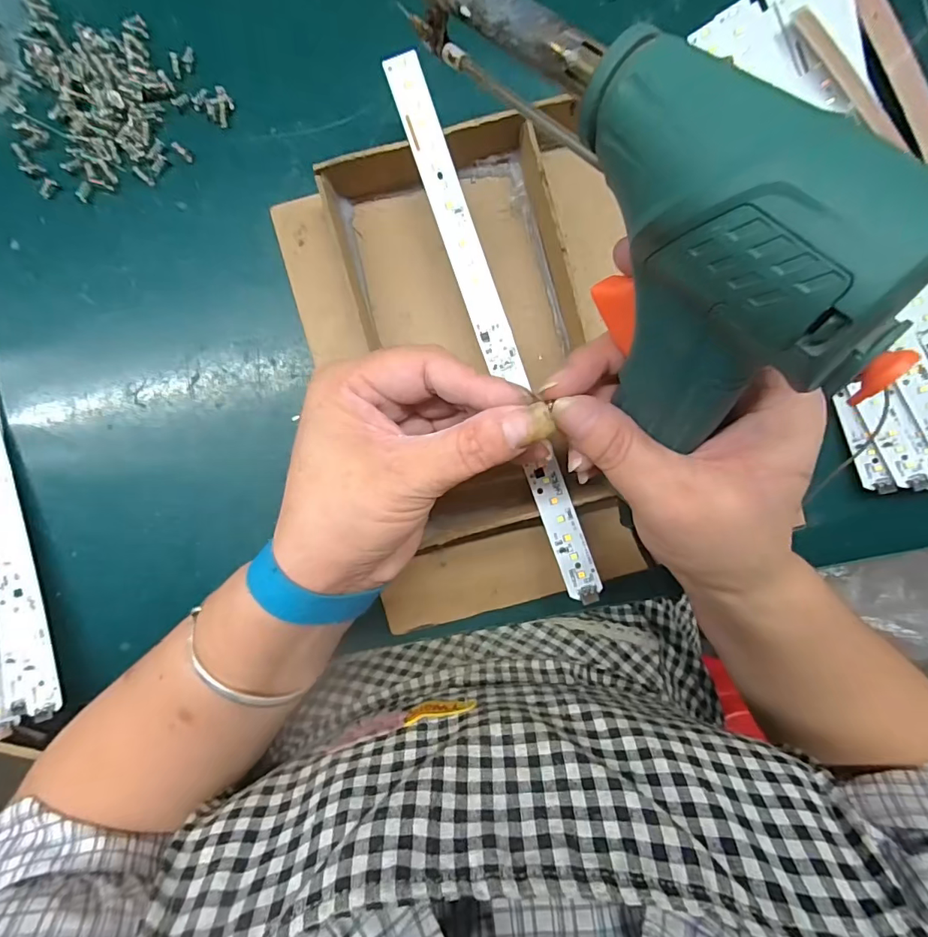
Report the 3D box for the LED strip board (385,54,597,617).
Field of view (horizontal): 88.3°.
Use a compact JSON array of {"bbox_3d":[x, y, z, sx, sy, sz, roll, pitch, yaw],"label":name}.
[{"bbox_3d":[0.016,-0.069,0.244,0.017,0.009,0.282,-20,91,0],"label":"LED strip board"}]

